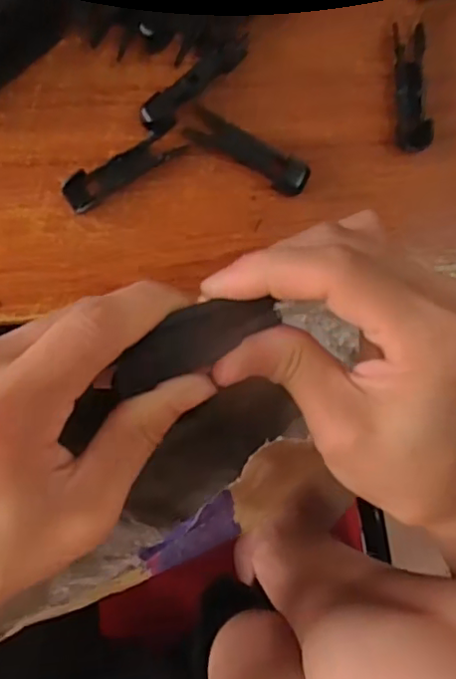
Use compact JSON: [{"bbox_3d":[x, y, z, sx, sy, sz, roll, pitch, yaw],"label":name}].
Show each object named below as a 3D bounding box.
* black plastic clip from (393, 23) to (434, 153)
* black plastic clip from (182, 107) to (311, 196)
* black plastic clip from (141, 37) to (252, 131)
[{"bbox_3d":[0.083,-0.113,0.271,0.013,0.009,0.055,-4,92,-9],"label":"black plastic clip"},{"bbox_3d":[0.009,-0.081,0.260,0.055,0.008,0.015,27,87,-9],"label":"black plastic clip"},{"bbox_3d":[-0.014,-0.106,0.253,0.053,0.013,0.011,-41,97,-6],"label":"black plastic clip"}]

